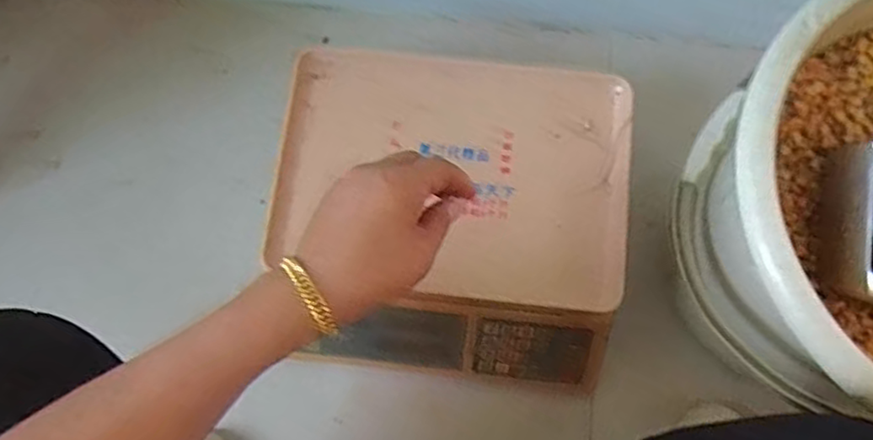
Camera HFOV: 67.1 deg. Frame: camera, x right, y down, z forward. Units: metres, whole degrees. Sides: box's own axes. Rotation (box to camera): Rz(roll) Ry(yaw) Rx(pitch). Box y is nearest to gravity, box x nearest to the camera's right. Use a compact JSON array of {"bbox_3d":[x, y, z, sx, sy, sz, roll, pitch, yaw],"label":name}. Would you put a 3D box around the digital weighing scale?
[{"bbox_3d":[0.012,0.002,0.687,0.336,0.125,0.310,7,77,3],"label":"digital weighing scale"}]

